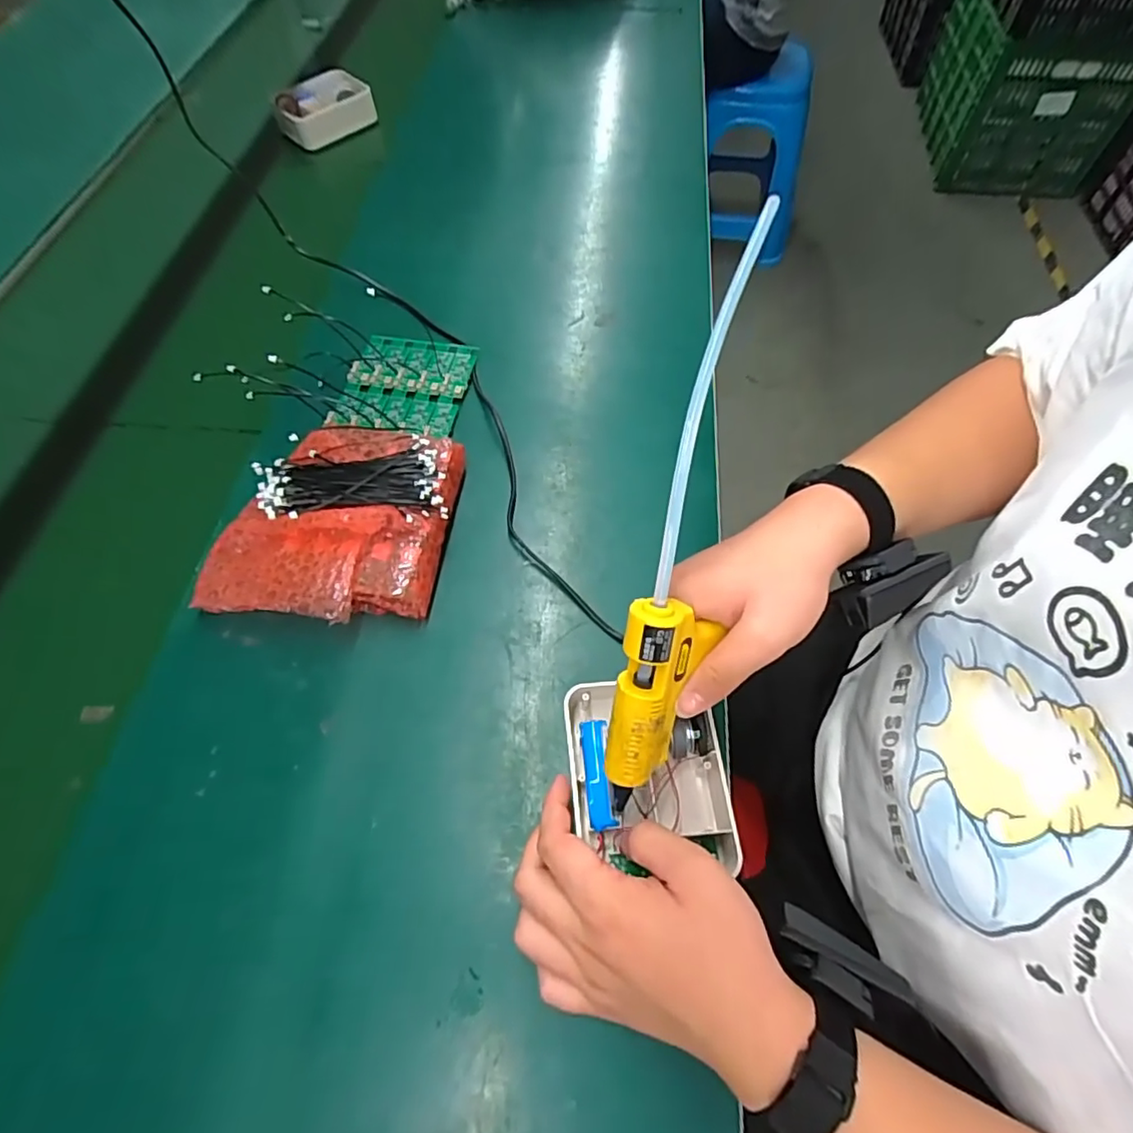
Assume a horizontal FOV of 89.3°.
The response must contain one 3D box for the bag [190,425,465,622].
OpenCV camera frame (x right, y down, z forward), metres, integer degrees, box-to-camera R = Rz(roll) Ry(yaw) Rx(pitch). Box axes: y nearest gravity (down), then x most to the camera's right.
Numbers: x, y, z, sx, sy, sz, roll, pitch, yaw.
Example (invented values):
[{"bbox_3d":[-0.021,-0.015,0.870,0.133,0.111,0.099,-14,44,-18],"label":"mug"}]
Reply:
[{"bbox_3d":[-0.192,-0.043,0.479,0.184,0.055,0.184,7,61,5],"label":"bag"}]

